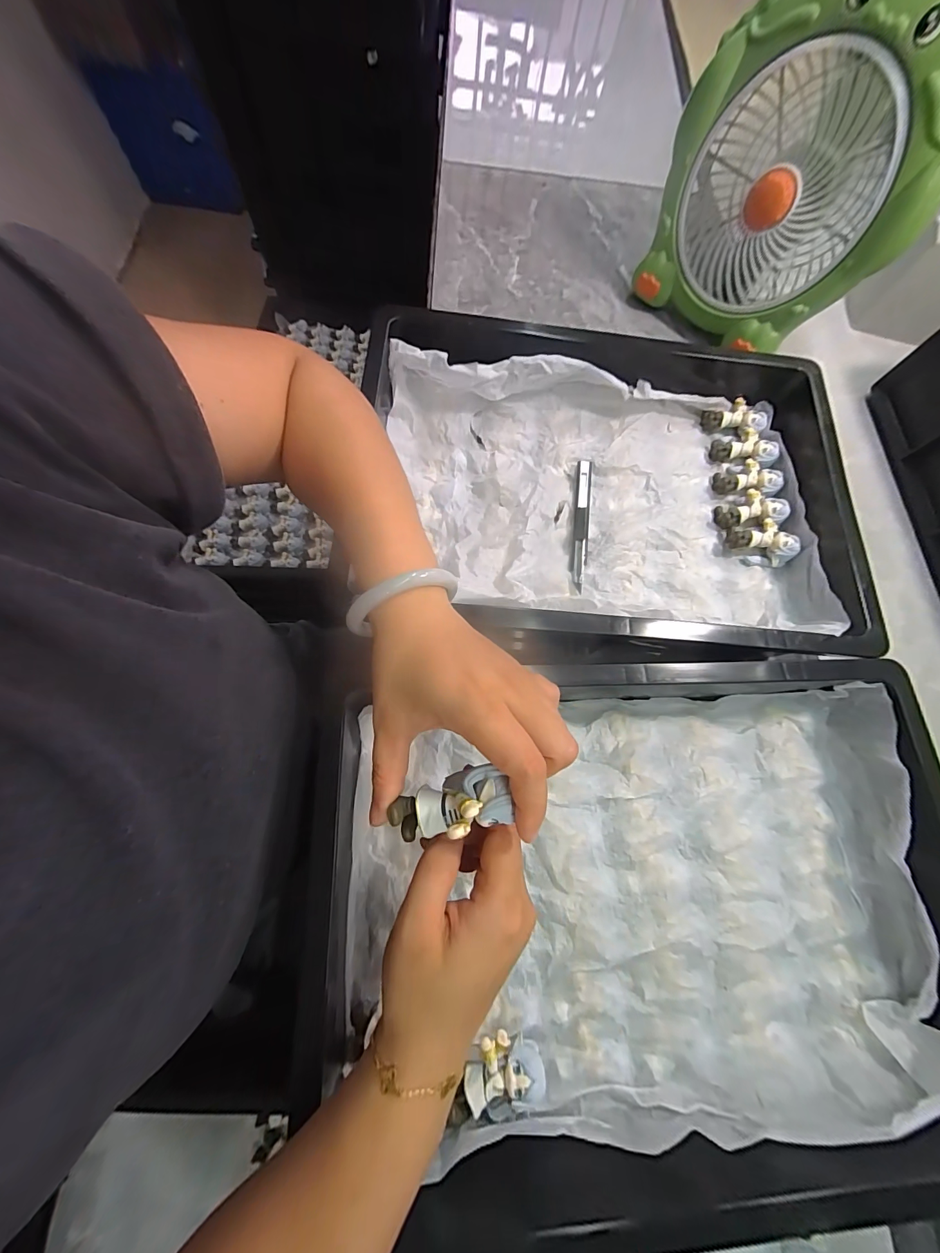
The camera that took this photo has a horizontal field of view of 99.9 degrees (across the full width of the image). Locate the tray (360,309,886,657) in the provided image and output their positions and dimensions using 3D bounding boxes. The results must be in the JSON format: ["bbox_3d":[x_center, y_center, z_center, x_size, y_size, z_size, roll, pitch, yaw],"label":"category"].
[{"bbox_3d":[0.142,-0.130,0.372,0.427,0.077,0.316,1,74,-4],"label":"tray"}]

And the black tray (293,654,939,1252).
[{"bbox_3d":[0.106,0.184,0.282,0.473,0.069,0.301,-1,72,-3],"label":"black tray"}]

